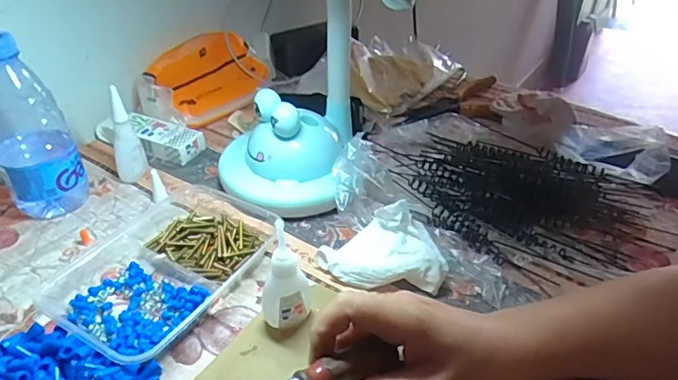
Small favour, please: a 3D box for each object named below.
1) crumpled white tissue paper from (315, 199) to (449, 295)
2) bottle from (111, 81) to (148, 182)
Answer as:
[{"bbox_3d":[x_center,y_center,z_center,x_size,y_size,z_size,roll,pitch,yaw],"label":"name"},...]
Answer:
[{"bbox_3d":[0.035,0.043,0.402,0.098,0.045,0.048,5,37,4],"label":"crumpled white tissue paper"},{"bbox_3d":[-0.214,-0.056,0.501,0.021,0.089,0.024,26,43,31],"label":"bottle"}]

